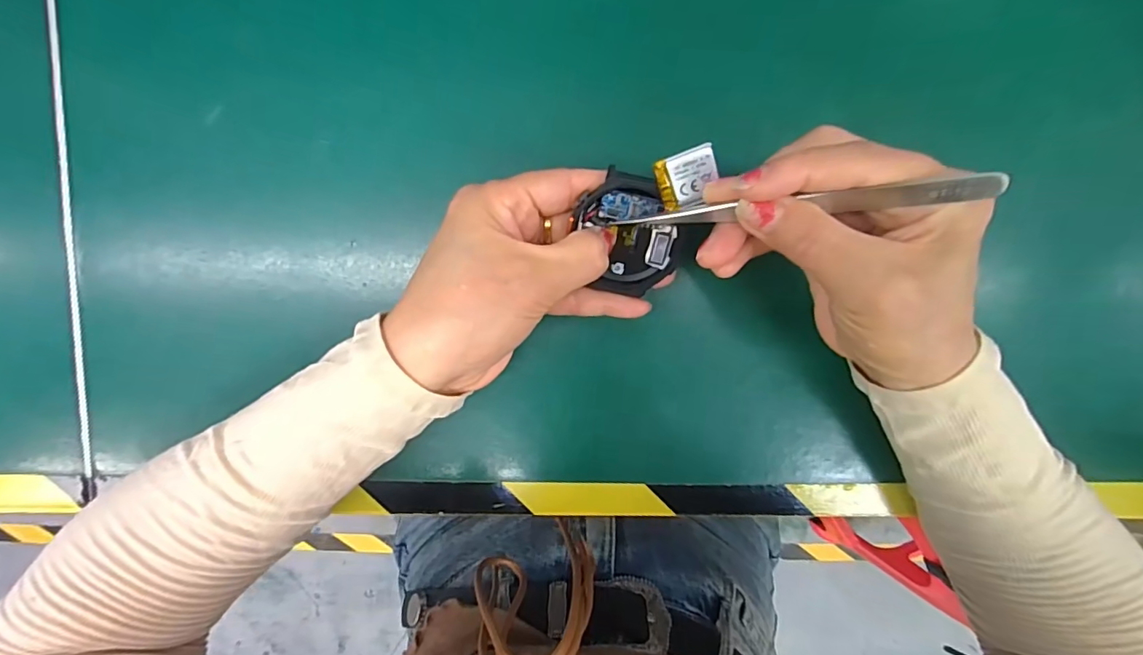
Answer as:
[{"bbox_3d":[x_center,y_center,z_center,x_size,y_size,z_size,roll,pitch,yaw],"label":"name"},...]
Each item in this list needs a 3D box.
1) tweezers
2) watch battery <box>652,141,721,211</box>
[{"bbox_3d":[0.077,-0.045,0.186,0.130,0.012,0.007,1,96,28],"label":"tweezers"},{"bbox_3d":[0.046,-0.058,0.196,0.022,0.004,0.021,-14,115,14],"label":"watch battery"}]

